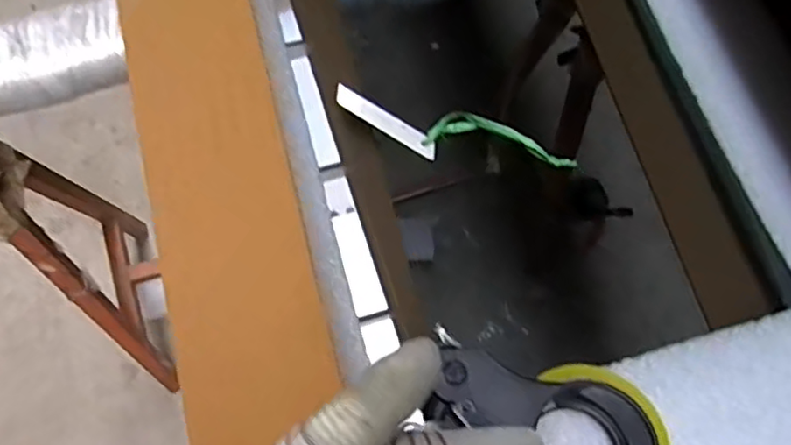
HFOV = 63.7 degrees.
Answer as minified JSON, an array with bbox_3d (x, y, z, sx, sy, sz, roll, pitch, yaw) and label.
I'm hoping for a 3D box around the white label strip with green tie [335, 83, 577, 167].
[{"bbox_3d":[0.047,-0.077,0.538,0.206,0.022,0.044,14,70,3],"label":"white label strip with green tie"}]

